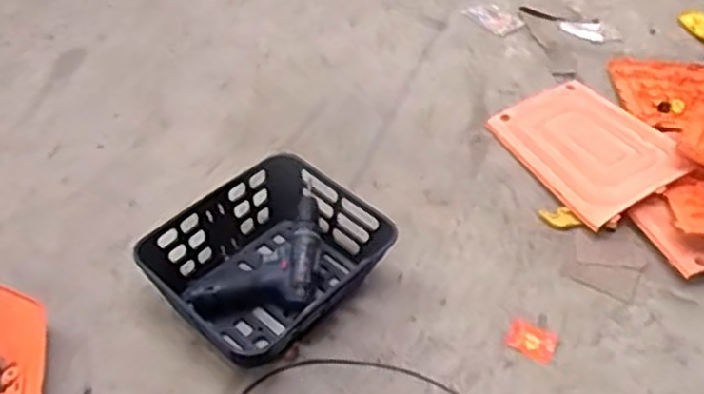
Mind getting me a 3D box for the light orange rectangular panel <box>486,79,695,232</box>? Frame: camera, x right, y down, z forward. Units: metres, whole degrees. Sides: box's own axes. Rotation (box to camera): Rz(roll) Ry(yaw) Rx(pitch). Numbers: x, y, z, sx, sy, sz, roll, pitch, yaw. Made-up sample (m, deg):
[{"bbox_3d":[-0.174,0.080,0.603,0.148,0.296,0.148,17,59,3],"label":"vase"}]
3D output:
[{"bbox_3d":[0.437,-0.097,1.360,0.231,0.015,0.319,-30,51,-11],"label":"light orange rectangular panel"}]

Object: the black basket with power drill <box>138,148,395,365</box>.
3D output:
[{"bbox_3d":[-0.117,0.097,1.108,0.268,0.111,0.325,36,54,26],"label":"black basket with power drill"}]

